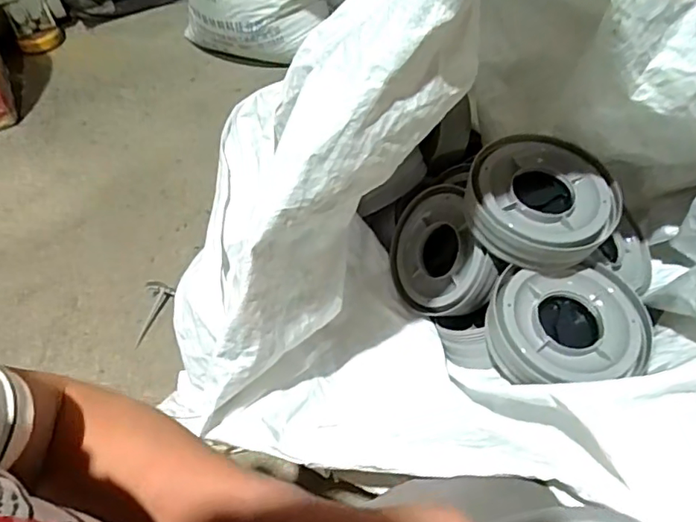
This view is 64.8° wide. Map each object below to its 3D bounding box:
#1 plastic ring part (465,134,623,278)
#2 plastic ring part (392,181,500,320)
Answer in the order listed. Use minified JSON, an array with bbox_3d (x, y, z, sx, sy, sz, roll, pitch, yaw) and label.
[{"bbox_3d":[0.217,-0.067,0.614,0.152,0.073,0.145,-3,50,3],"label":"plastic ring part"},{"bbox_3d":[0.120,0.001,0.697,0.050,0.143,0.153,11,42,-38],"label":"plastic ring part"}]

